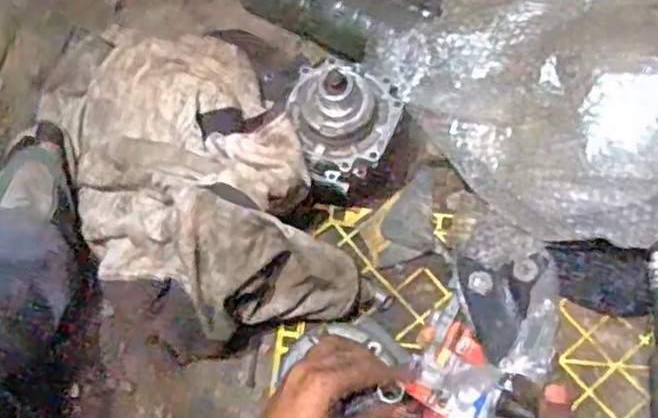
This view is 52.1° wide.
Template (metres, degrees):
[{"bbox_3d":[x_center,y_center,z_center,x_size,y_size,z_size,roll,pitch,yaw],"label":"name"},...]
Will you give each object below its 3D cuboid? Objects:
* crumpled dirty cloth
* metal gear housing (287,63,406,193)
[{"bbox_3d":[-0.172,-0.064,0.749,0.243,0.171,0.471,-29,68,-10],"label":"crumpled dirty cloth"},{"bbox_3d":[0.008,-0.102,0.696,0.117,0.096,0.123,-1,66,2],"label":"metal gear housing"}]

